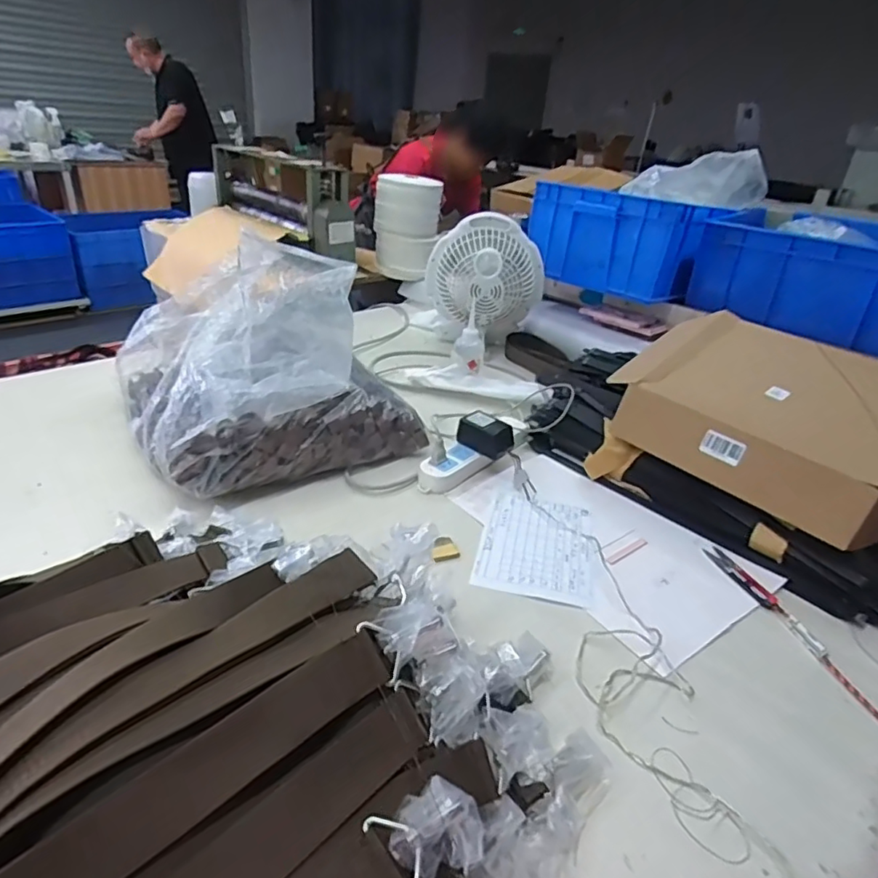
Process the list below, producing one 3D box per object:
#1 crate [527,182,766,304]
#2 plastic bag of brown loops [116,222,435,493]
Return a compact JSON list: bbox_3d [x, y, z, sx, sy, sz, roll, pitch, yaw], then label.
[{"bbox_3d":[0.459,-0.458,1.307,0.381,0.190,0.342,-17,37,-34],"label":"crate"},{"bbox_3d":[-0.264,-0.137,0.834,0.334,0.287,0.369,-17,37,-35],"label":"plastic bag of brown loops"}]

